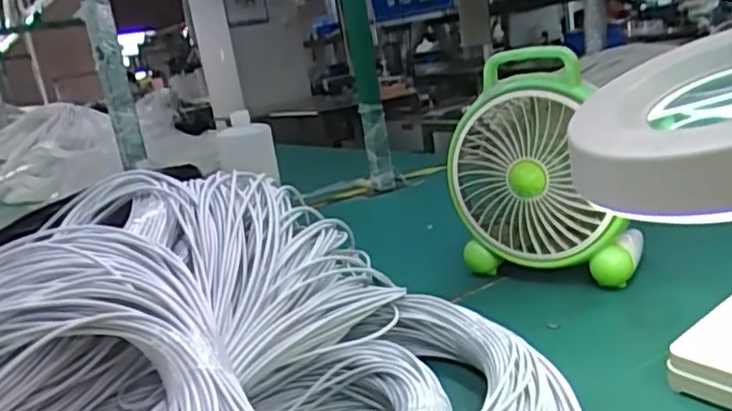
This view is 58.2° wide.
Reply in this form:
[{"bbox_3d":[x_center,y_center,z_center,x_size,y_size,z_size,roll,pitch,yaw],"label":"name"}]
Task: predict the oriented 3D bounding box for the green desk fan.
[{"bbox_3d":[0.196,-0.047,0.743,0.195,0.234,0.115,-2,16,28],"label":"green desk fan"}]

